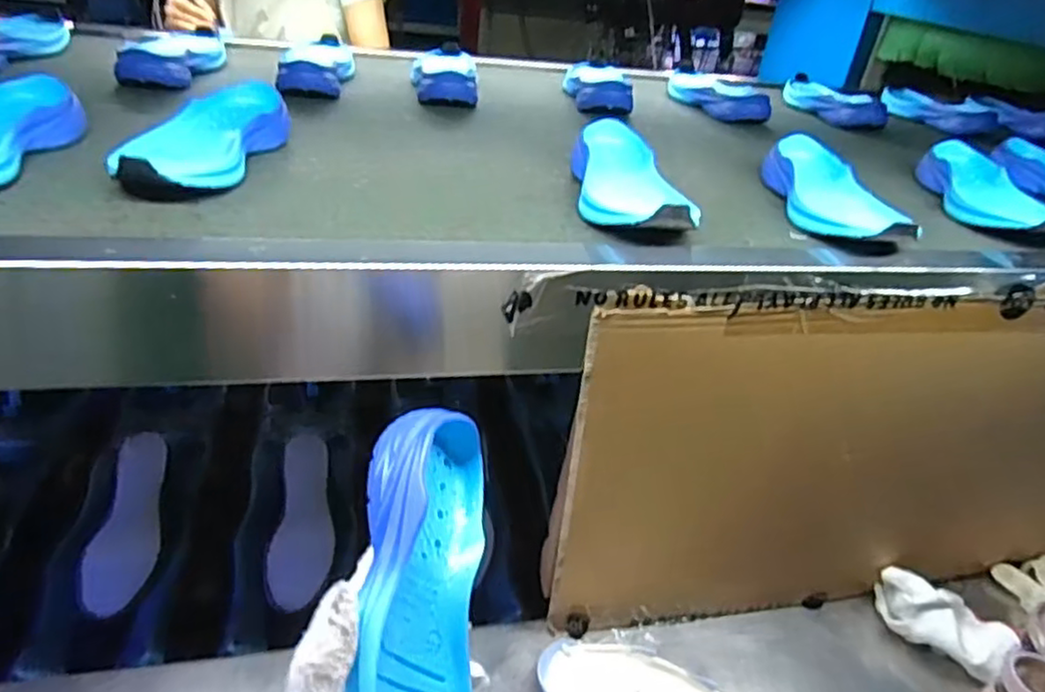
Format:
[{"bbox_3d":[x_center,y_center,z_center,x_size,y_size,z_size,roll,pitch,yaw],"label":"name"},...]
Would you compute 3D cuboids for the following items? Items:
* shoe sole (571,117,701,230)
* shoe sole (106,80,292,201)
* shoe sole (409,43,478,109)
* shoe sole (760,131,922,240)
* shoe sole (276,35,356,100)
[{"bbox_3d":[0.093,-0.151,0.618,0.087,0.049,0.225,4,29,-6],"label":"shoe sole"},{"bbox_3d":[-0.268,-0.179,0.586,0.075,0.054,0.216,8,29,0],"label":"shoe sole"},{"bbox_3d":[-0.105,-0.376,0.945,0.086,0.047,0.235,3,29,-9],"label":"shoe sole"},{"bbox_3d":[0.298,-0.153,0.658,0.087,0.051,0.211,8,29,0],"label":"shoe sole"},{"bbox_3d":[-0.272,-0.376,0.916,0.087,0.043,0.234,0,30,-14],"label":"shoe sole"}]

